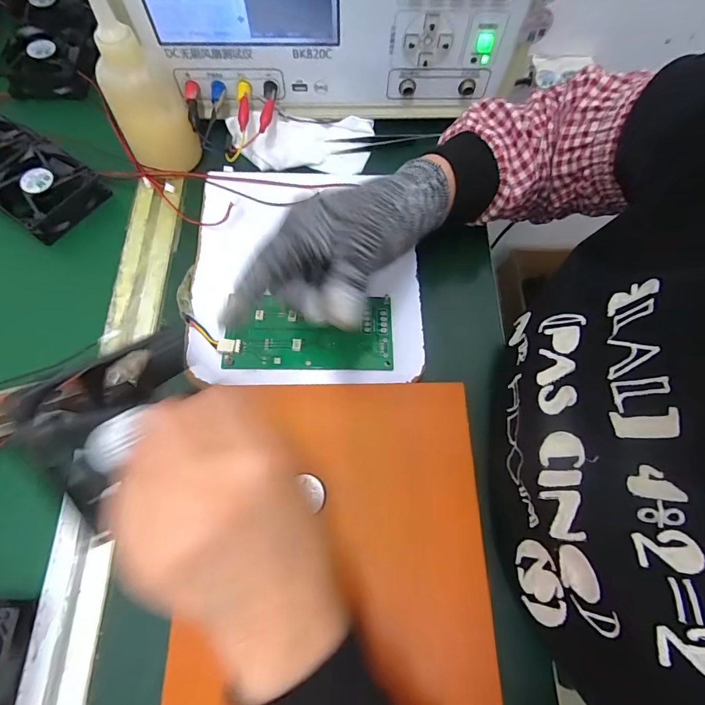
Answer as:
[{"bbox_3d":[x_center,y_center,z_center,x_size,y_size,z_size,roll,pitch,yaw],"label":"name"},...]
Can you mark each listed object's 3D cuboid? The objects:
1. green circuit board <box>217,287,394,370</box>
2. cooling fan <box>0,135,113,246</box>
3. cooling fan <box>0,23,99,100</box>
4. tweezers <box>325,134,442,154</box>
[{"bbox_3d":[-0.035,-0.017,0.325,0.132,0.014,0.061,0,69,0],"label":"green circuit board"},{"bbox_3d":[-0.292,-0.156,0.383,0.082,0.024,0.080,34,73,12],"label":"cooling fan"},{"bbox_3d":[-0.334,-0.329,0.447,0.089,0.029,0.092,-2,69,-1],"label":"cooling fan"},{"bbox_3d":[0.033,-0.221,0.415,0.114,0.005,0.020,-11,70,-4],"label":"tweezers"}]

